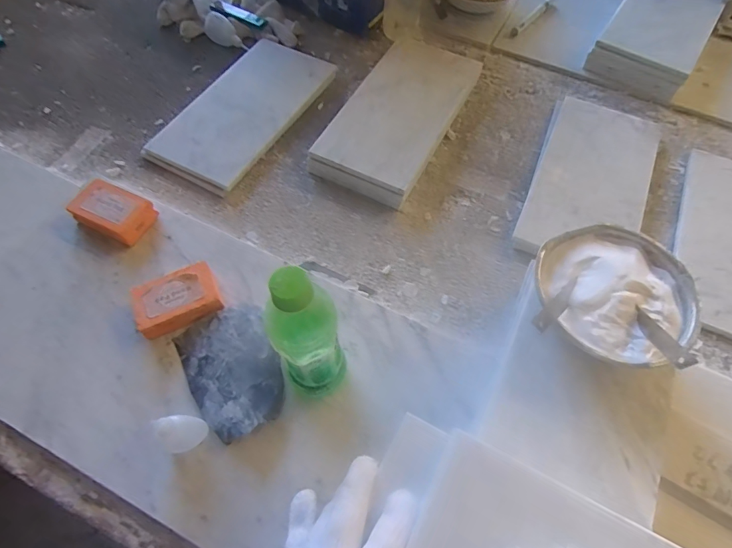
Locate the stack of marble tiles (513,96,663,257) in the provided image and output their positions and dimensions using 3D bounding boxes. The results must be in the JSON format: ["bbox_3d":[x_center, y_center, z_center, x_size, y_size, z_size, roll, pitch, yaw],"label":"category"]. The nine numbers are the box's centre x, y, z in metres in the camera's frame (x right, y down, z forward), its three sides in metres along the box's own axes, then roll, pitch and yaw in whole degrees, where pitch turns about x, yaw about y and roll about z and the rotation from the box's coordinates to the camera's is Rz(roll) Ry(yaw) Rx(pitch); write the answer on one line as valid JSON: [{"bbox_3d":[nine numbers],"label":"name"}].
[{"bbox_3d":[0.323,-0.136,0.631,0.153,0.027,0.291,21,62,11],"label":"stack of marble tiles"}]

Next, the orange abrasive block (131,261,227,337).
[{"bbox_3d":[-0.216,0.030,0.507,0.091,0.033,0.057,-23,64,-13],"label":"orange abrasive block"}]

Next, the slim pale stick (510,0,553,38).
[{"bbox_3d":[0.311,-0.478,0.815,0.017,0.009,0.152,36,66,18],"label":"slim pale stick"}]

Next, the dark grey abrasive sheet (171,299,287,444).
[{"bbox_3d":[-0.142,0.101,0.476,0.096,0.027,0.141,-25,64,-14],"label":"dark grey abrasive sheet"}]

